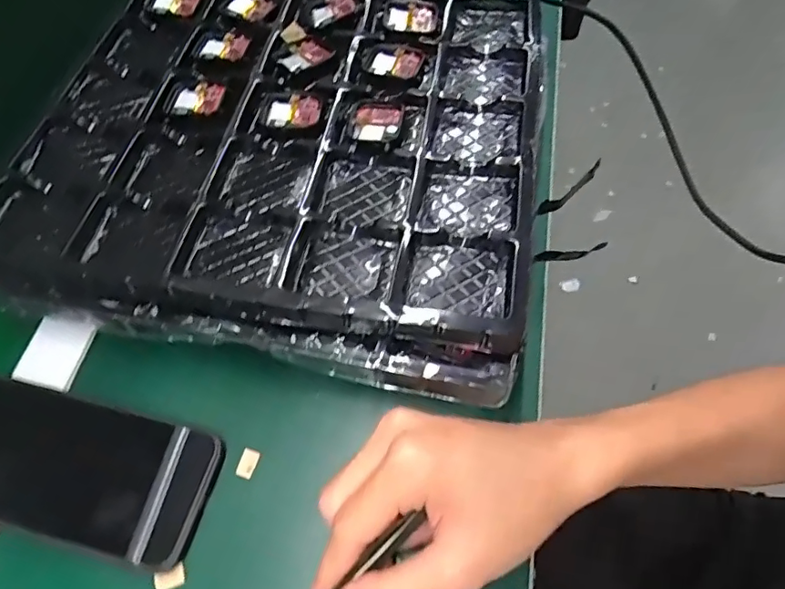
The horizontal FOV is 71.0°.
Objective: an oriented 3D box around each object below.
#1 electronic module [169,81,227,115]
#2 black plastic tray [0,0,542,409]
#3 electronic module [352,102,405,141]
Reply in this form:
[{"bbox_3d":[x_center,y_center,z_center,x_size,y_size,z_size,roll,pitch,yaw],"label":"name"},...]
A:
[{"bbox_3d":[-0.141,-0.142,0.397,0.040,0.008,0.036,8,61,7],"label":"electronic module"},{"bbox_3d":[-0.074,-0.116,0.380,0.334,0.032,0.326,8,64,7],"label":"black plastic tray"},{"bbox_3d":[-0.011,-0.120,0.381,0.035,0.006,0.039,5,60,6],"label":"electronic module"}]

